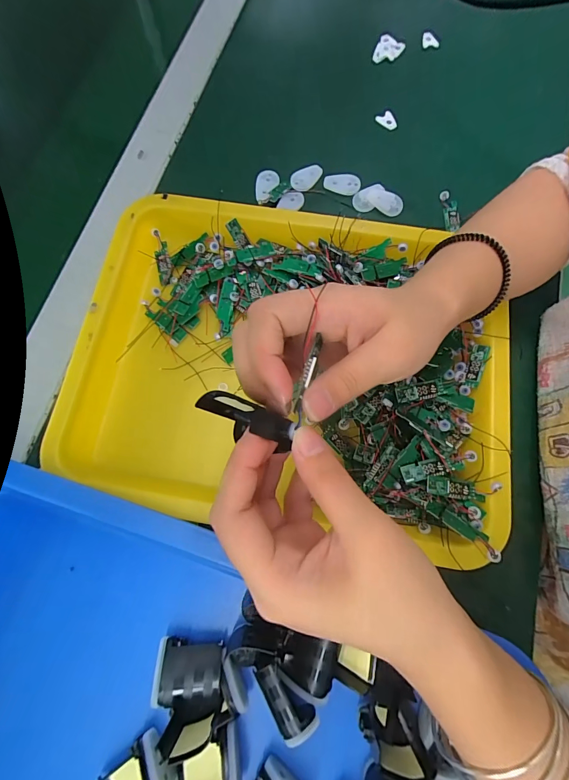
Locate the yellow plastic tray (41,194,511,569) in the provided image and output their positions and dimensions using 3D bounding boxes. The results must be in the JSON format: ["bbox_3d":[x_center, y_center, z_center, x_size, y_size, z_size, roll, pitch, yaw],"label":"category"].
[{"bbox_3d":[0.002,-0.029,0.282,0.327,0.035,0.253,9,73,4],"label":"yellow plastic tray"}]

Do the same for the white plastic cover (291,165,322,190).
[{"bbox_3d":[0.023,-0.215,0.354,0.021,0.005,0.035,41,78,12],"label":"white plastic cover"}]

